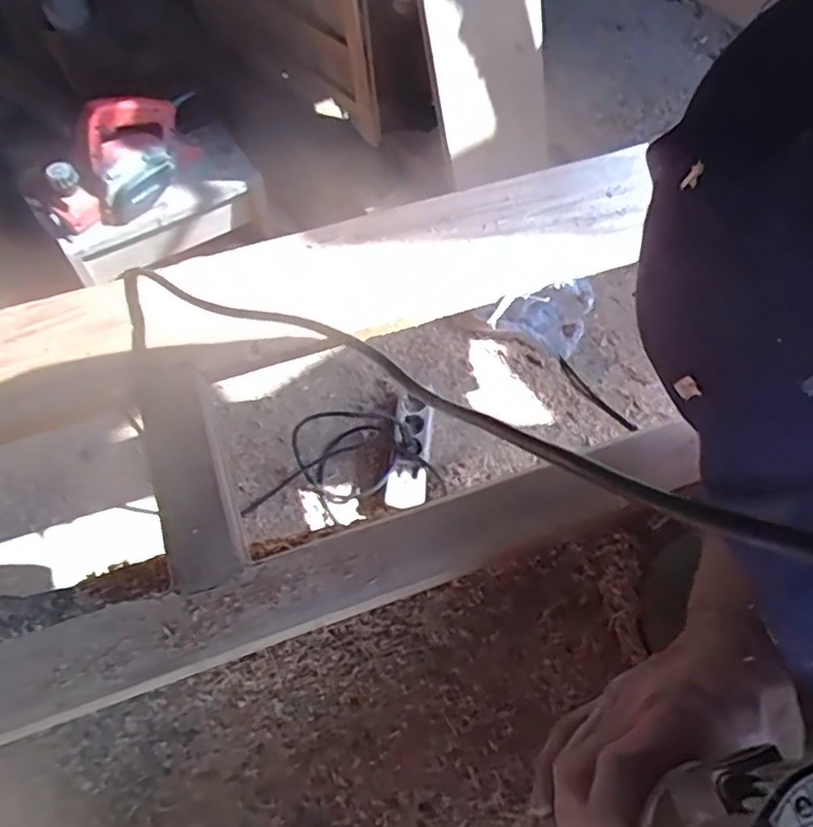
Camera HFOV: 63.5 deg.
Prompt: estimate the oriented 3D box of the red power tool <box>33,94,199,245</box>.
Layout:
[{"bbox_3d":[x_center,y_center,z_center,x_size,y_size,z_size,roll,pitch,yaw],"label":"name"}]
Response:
[{"bbox_3d":[-0.482,-0.412,1.086,0.273,0.154,0.124,-23,62,-14],"label":"red power tool"}]

